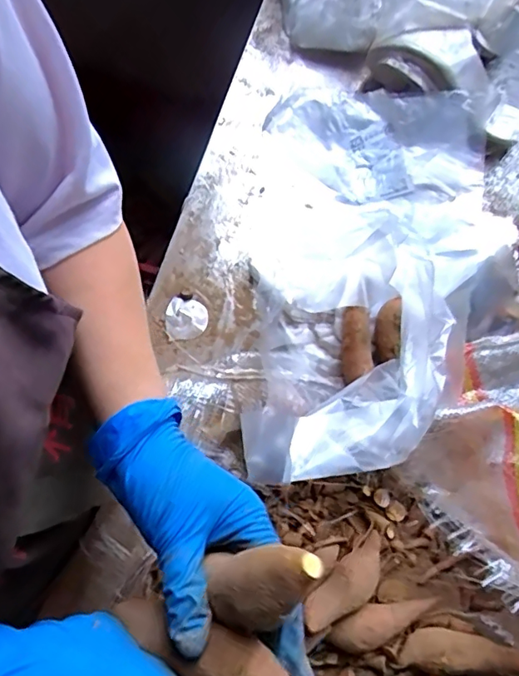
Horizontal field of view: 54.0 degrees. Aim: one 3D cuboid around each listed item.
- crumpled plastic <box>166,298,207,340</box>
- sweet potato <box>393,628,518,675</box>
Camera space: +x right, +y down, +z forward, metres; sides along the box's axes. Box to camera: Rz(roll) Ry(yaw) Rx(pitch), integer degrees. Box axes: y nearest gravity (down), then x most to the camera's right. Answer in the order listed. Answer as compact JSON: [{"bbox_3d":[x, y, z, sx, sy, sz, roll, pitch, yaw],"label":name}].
[{"bbox_3d":[-0.072,-0.018,0.499,0.040,0.004,0.040,5,73,0],"label":"crumpled plastic"},{"bbox_3d":[0.189,0.247,0.382,0.157,0.039,0.029,0,71,27],"label":"sweet potato"}]

